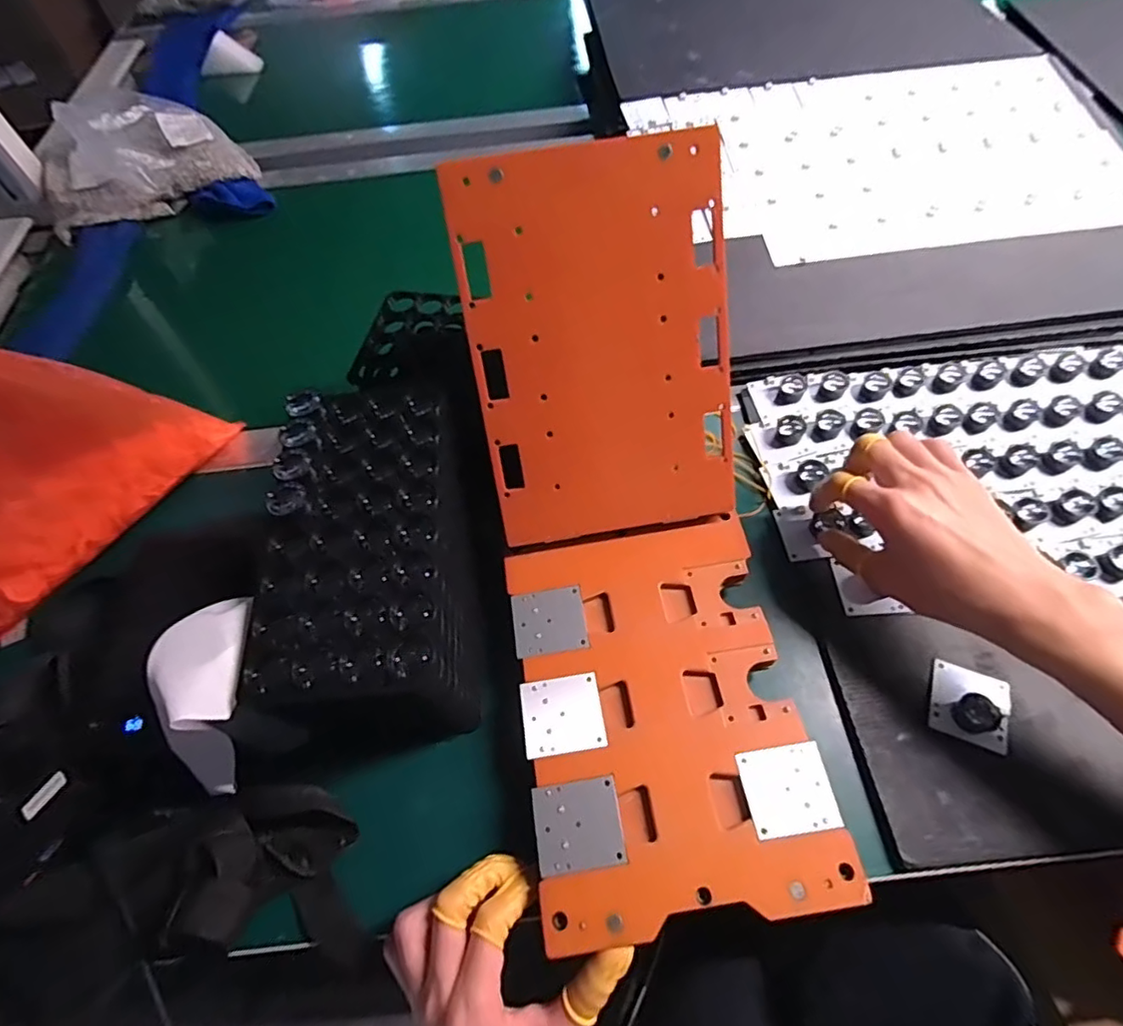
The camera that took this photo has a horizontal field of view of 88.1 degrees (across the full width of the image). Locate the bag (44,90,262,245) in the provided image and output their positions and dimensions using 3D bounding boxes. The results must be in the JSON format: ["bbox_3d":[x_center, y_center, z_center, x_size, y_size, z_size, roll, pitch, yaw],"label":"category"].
[{"bbox_3d":[-0.539,-0.450,0.714,0.230,0.082,0.216,-36,64,-17],"label":"bag"}]

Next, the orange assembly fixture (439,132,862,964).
[{"bbox_3d":[0.042,0.007,0.361,0.158,0.105,0.412,-9,87,-2],"label":"orange assembly fixture"}]

